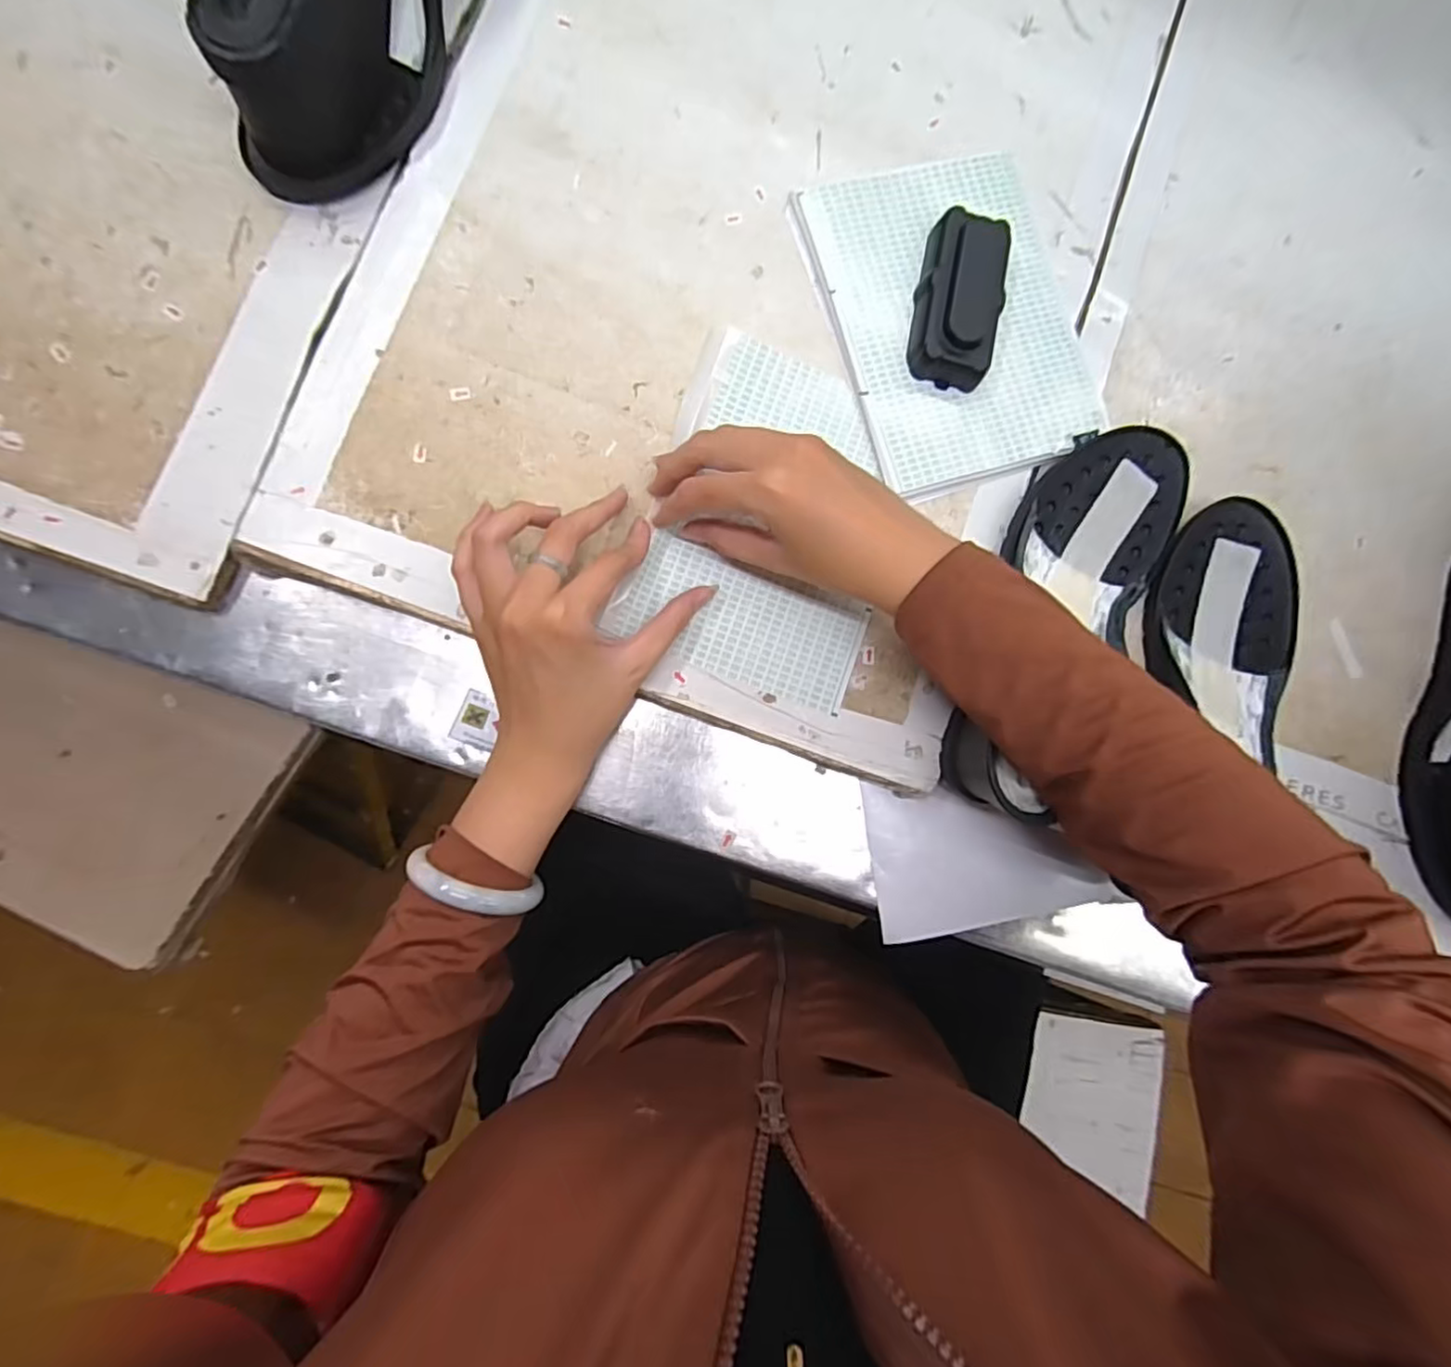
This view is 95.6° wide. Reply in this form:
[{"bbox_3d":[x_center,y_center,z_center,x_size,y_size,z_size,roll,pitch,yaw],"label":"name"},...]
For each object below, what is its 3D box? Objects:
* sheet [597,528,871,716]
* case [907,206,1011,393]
[{"bbox_3d":[0.010,-0.036,0.389,0.140,0.006,0.066,20,81,-4],"label":"sheet"},{"bbox_3d":[0.148,-0.241,0.410,0.052,0.027,0.105,14,84,-5],"label":"case"}]

